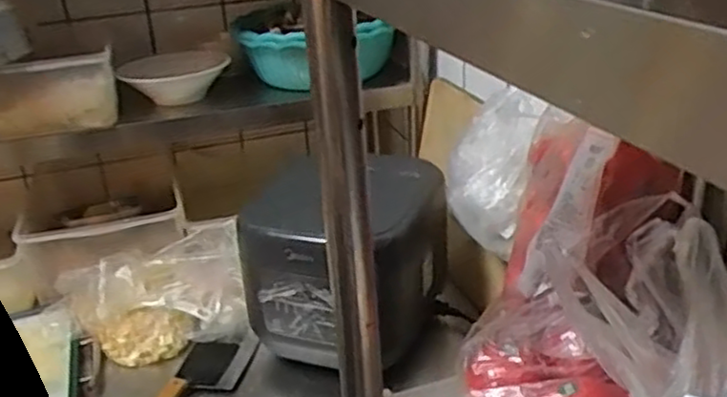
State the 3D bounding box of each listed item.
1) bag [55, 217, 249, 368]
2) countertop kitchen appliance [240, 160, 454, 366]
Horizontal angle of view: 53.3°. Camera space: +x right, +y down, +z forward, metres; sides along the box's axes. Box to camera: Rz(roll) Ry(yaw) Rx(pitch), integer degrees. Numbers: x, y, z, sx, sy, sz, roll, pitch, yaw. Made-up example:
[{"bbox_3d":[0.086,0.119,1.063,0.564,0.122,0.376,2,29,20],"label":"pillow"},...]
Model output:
[{"bbox_3d":[-0.319,0.150,1.133,0.282,0.124,0.198,-11,26,-17],"label":"bag"},{"bbox_3d":[-0.024,0.094,1.050,0.288,0.221,0.278,-4,25,0],"label":"countertop kitchen appliance"}]

